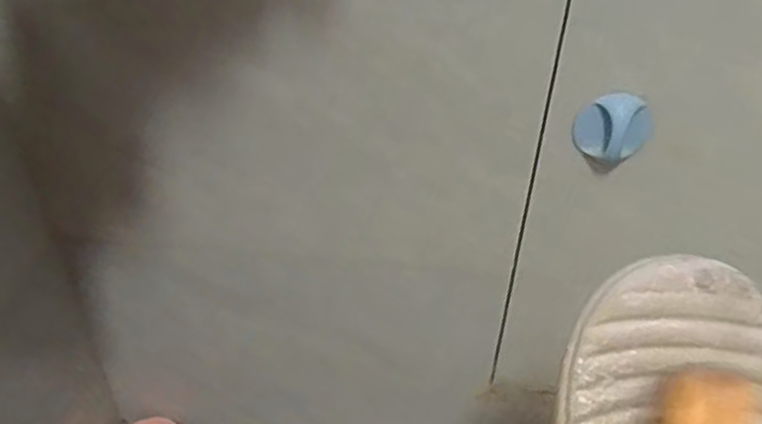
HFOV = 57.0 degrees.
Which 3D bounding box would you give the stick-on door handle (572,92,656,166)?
[{"bbox_3d":[0.188,-0.065,0.560,0.060,0.059,0.018,5,40,2],"label":"stick-on door handle"}]

